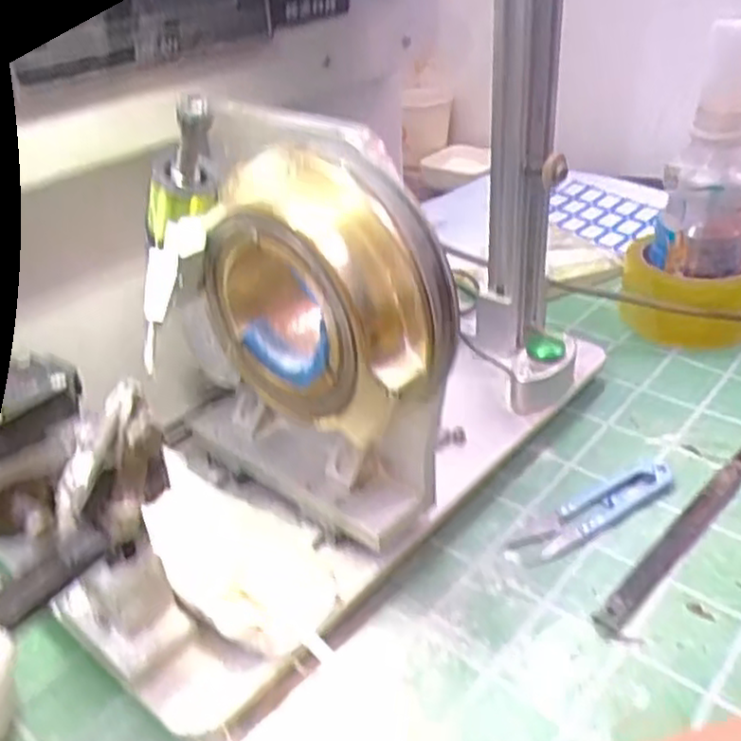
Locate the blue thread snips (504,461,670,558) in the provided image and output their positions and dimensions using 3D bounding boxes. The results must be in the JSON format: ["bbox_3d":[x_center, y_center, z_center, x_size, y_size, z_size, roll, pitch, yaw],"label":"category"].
[{"bbox_3d":[0.119,0.073,0.396,0.100,0.009,0.024,-20,36,-22],"label":"blue thread snips"}]

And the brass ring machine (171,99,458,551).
[{"bbox_3d":[-0.034,-0.012,0.328,0.074,0.172,0.142,-30,40,-34],"label":"brass ring machine"}]

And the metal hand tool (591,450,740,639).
[{"bbox_3d":[0.173,0.072,0.391,0.014,0.008,0.197,26,44,38],"label":"metal hand tool"}]

